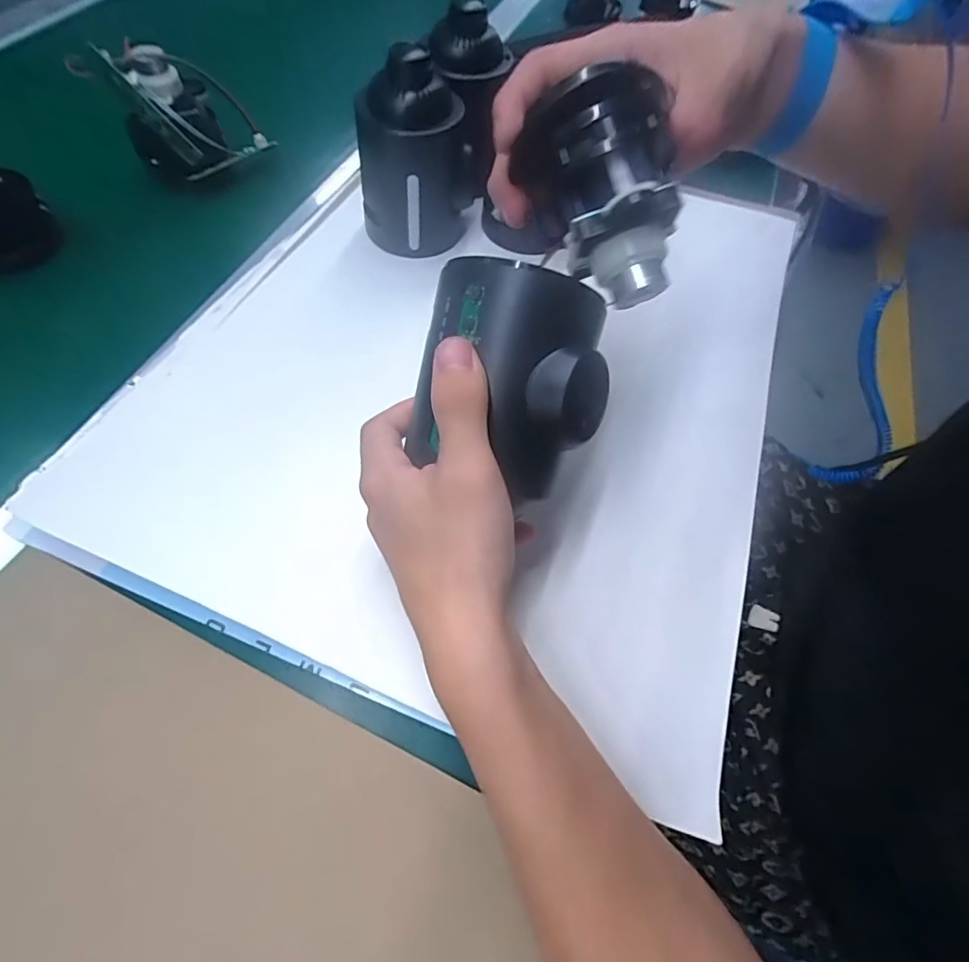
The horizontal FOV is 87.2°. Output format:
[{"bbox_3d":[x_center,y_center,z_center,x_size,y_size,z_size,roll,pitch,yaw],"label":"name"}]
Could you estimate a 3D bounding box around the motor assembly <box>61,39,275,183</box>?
[{"bbox_3d":[-0.236,-0.292,0.390,0.061,0.092,0.083,31,71,13],"label":"motor assembly"}]

